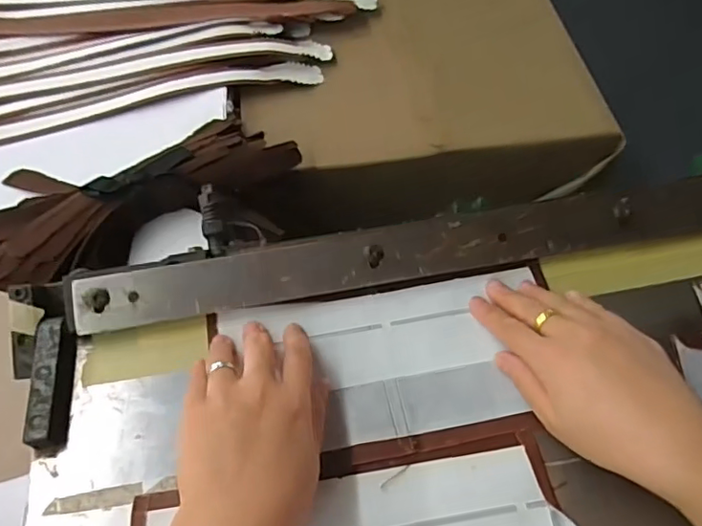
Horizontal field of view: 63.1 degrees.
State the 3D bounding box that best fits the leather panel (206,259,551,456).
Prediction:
[{"bbox_3d":[0.027,0.059,0.366,0.215,0.007,0.104,-9,57,-5],"label":"leather panel"}]

